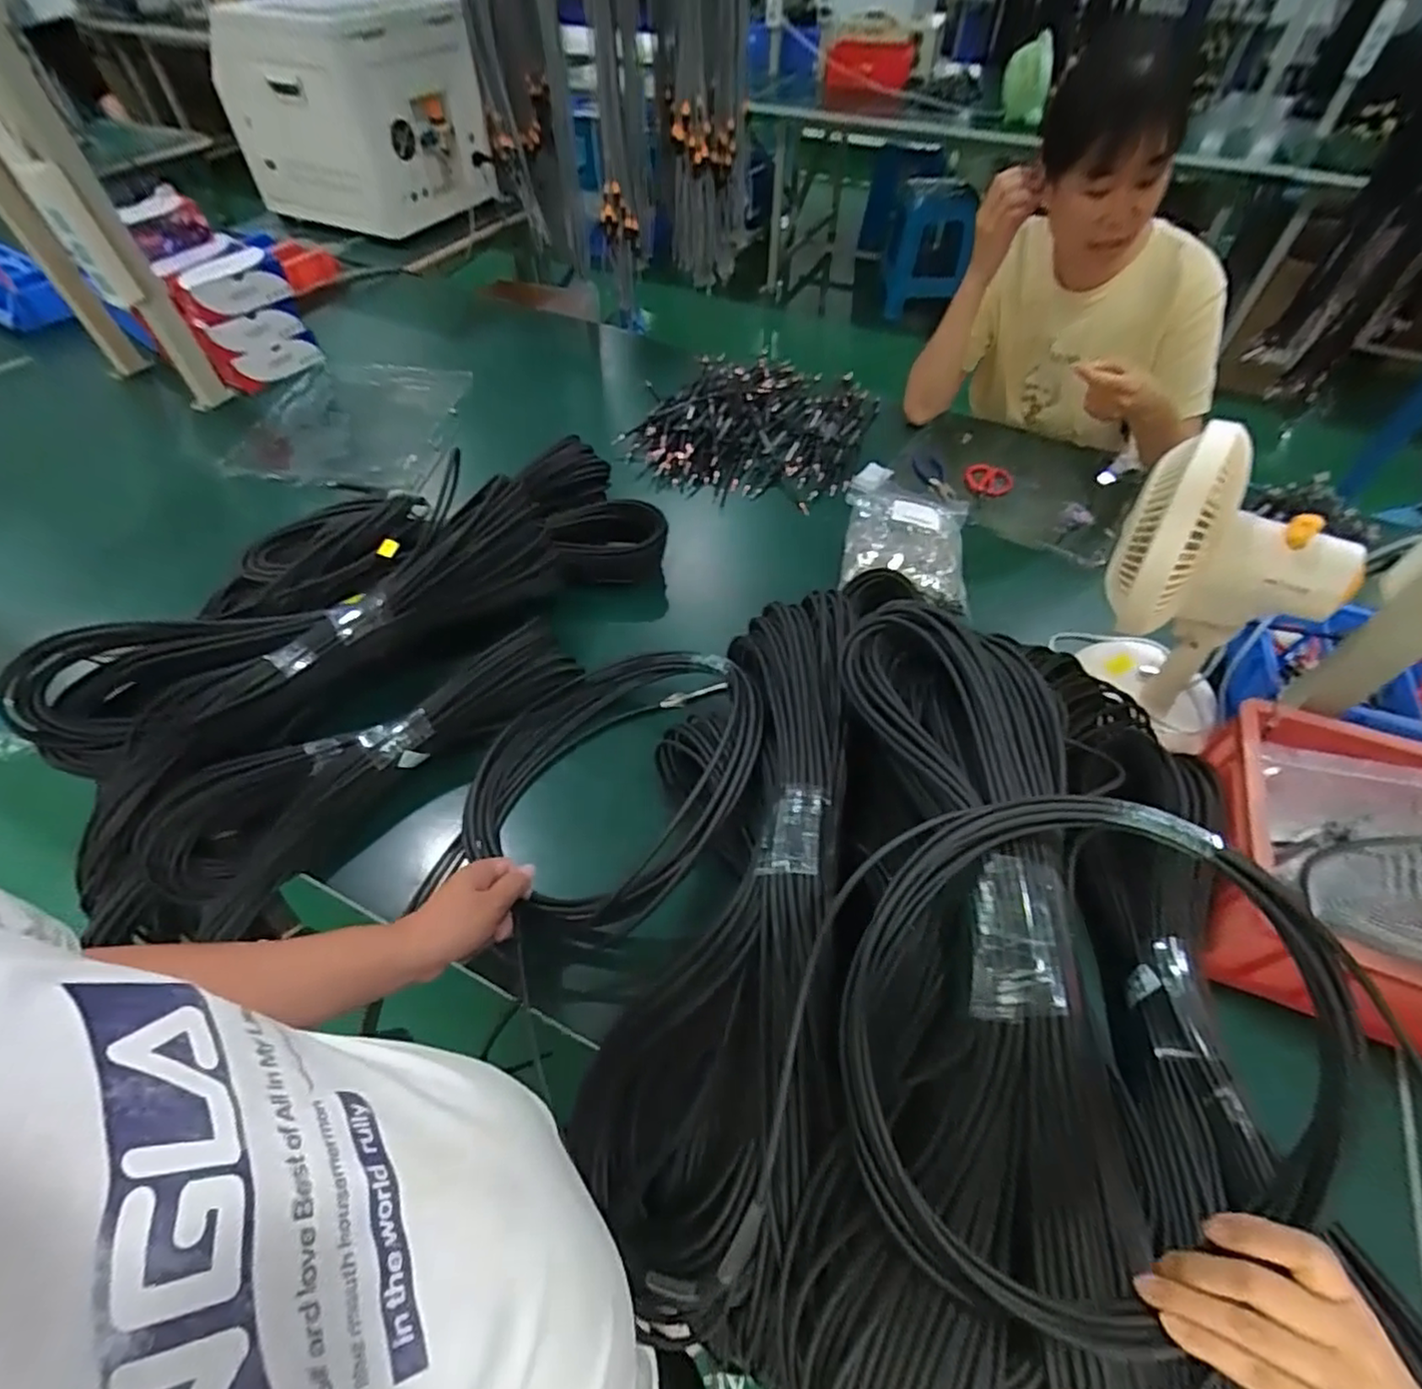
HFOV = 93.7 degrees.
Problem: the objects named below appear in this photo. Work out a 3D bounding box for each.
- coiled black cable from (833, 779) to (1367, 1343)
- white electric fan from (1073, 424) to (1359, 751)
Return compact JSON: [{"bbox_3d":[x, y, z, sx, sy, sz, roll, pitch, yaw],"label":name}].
[{"bbox_3d":[0.201,0.193,0.389,0.282,0.041,0.241,-41,60,0],"label":"coiled black cable"},{"bbox_3d":[0.507,-0.088,0.713,0.176,0.334,0.195,-37,61,-26],"label":"white electric fan"}]

